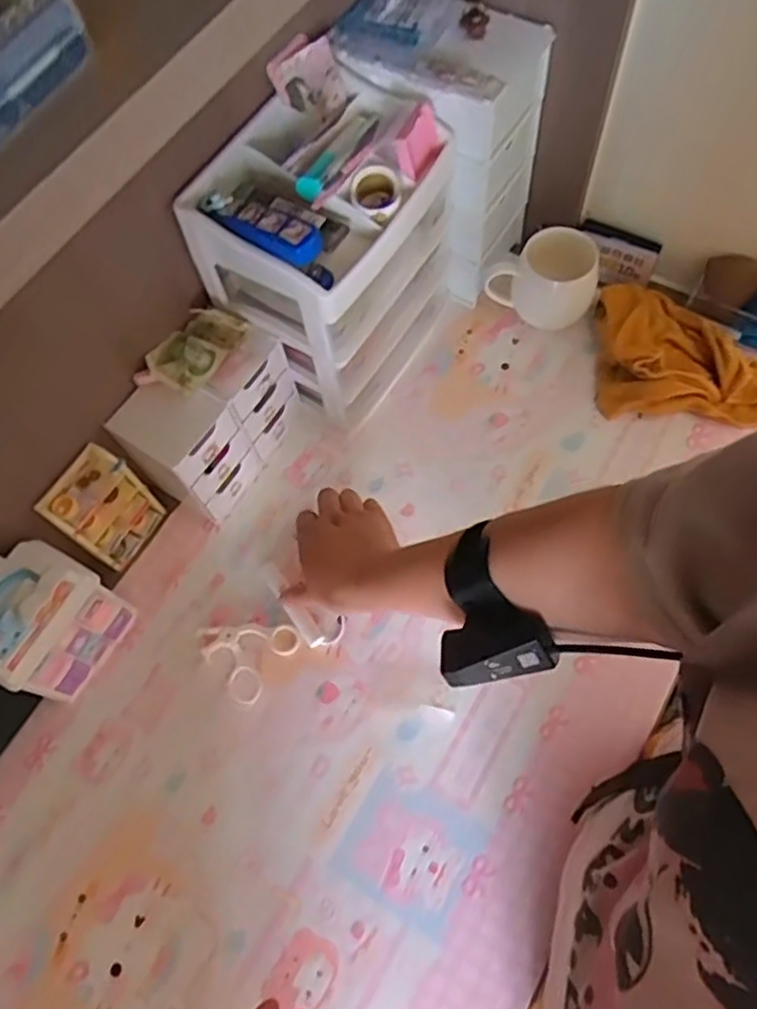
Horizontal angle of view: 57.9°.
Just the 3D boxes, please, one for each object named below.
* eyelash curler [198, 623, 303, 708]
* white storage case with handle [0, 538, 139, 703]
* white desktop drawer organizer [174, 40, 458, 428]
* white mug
[{"bbox_3d":[-0.119,0.146,0.637,0.090,0.017,0.072,-7,65,-1],"label":"eyelash curler"},{"bbox_3d":[-0.293,0.101,0.597,0.071,0.141,0.110,28,70,14],"label":"white storage case with handle"},{"bbox_3d":[-0.041,-0.245,0.689,0.160,0.243,0.222,28,70,15],"label":"white desktop drawer organizer"},{"bbox_3d":[0.189,-0.250,0.768,0.111,0.090,0.082,31,71,16],"label":"white mug"}]

